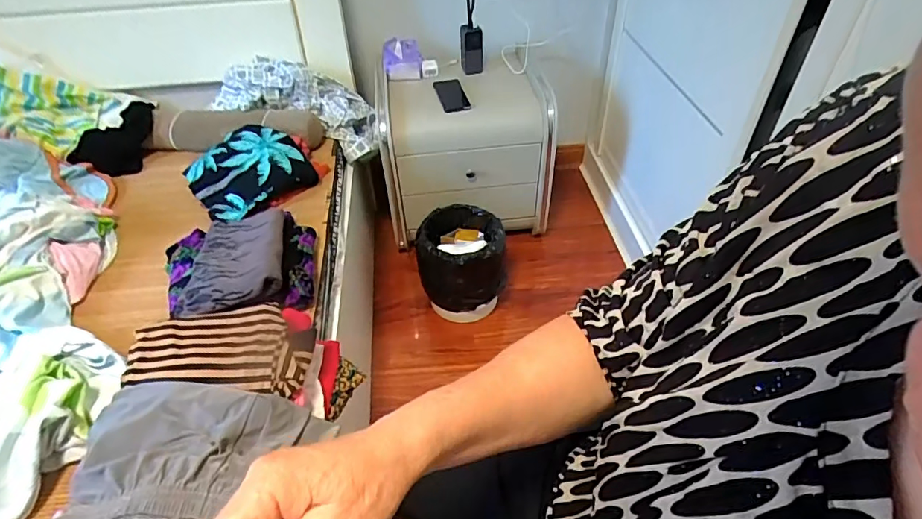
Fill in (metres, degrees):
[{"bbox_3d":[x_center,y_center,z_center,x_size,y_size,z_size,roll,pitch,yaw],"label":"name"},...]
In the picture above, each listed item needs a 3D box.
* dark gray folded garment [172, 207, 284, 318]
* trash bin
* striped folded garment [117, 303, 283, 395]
[{"bbox_3d":[-0.413,-0.009,0.899,0.174,0.046,0.282,-11,45,-7],"label":"dark gray folded garment"},{"bbox_3d":[0.002,0.012,1.351,0.227,0.244,0.206,-3,44,2],"label":"trash bin"},{"bbox_3d":[-0.355,0.119,0.685,0.215,0.035,0.124,0,44,5],"label":"striped folded garment"}]

